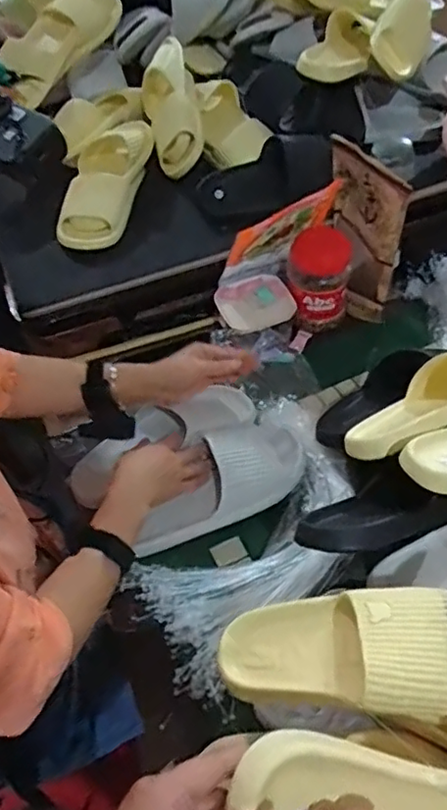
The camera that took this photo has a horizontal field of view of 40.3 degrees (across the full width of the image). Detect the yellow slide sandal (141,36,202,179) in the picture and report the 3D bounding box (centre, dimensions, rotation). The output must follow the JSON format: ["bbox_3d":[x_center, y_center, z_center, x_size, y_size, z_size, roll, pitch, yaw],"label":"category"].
[{"bbox_3d":[-0.090,-0.517,1.067,0.093,0.068,0.225,-10,79,-4],"label":"yellow slide sandal"}]

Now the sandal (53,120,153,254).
[{"bbox_3d":[-0.191,-0.364,1.015,0.105,0.068,0.274,11,66,12],"label":"sandal"}]

